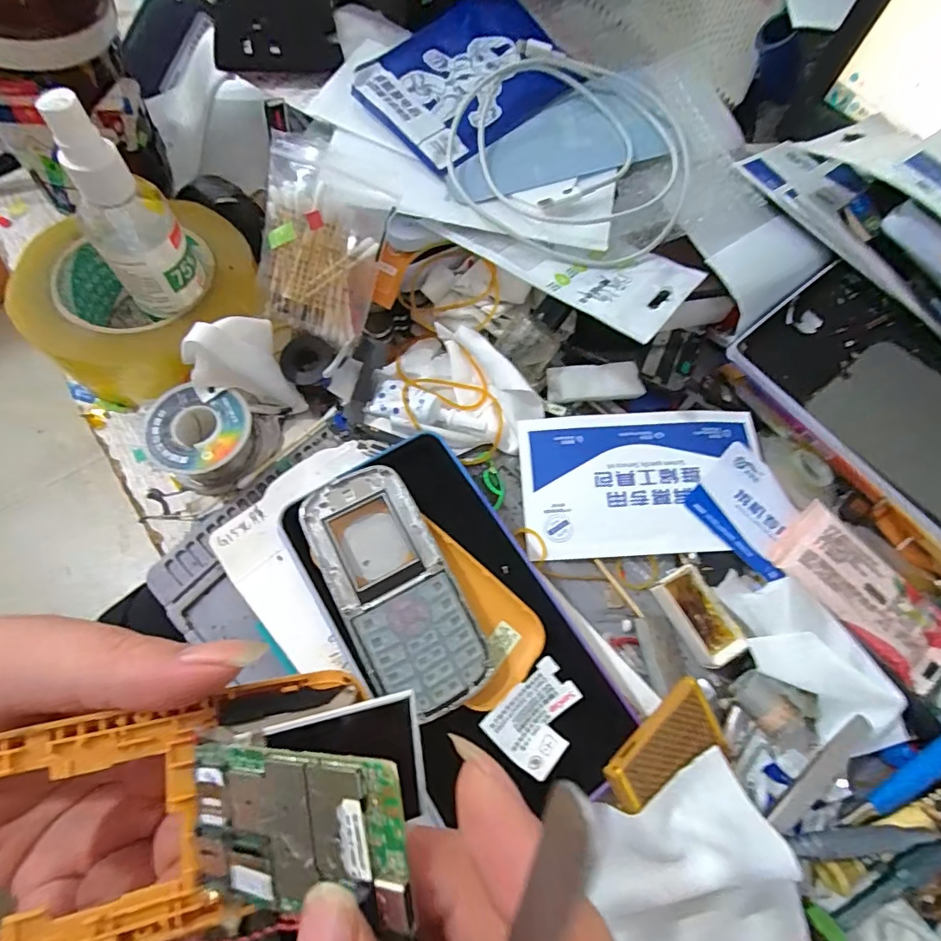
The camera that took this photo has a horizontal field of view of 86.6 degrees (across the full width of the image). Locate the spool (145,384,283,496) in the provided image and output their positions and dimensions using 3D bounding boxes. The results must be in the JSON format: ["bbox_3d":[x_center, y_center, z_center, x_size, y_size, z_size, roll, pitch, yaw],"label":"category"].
[{"bbox_3d":[-0.139,-0.017,0.270,0.053,0.029,0.049,2,67,-4],"label":"spool"}]

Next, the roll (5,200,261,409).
[{"bbox_3d":[-0.185,-0.102,0.286,0.120,0.049,0.112,2,67,-4],"label":"roll"}]

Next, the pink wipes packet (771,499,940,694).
[{"bbox_3d":[0.208,0.065,0.262,0.095,0.011,0.041,43,70,13],"label":"pink wipes packet"}]

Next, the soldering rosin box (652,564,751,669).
[{"bbox_3d":[0.118,0.075,0.259,0.025,0.010,0.047,-28,72,-16],"label":"soldering rosin box"}]

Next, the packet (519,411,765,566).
[{"bbox_3d":[0.098,0.006,0.283,0.135,0.009,0.081,-2,67,-6],"label":"packet"}]

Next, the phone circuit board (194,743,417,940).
[{"bbox_3d":[-0.040,0.079,0.109,0.062,0.004,0.033,-12,82,27],"label":"phone circuit board"}]

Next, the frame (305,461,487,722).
[{"bbox_3d":[-0.037,0.056,0.241,0.052,0.014,0.118,-25,71,-15],"label":"frame"}]

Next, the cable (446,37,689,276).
[{"bbox_3d":[0.060,-0.194,0.296,0.143,0.019,0.157,11,66,0],"label":"cable"}]

